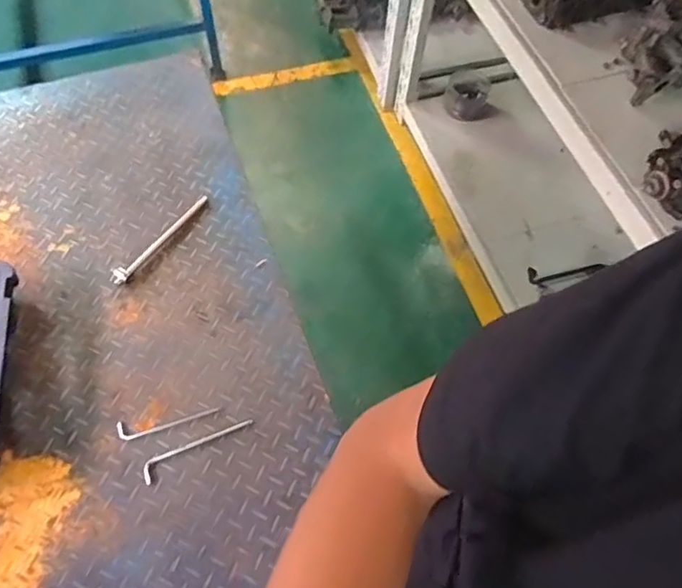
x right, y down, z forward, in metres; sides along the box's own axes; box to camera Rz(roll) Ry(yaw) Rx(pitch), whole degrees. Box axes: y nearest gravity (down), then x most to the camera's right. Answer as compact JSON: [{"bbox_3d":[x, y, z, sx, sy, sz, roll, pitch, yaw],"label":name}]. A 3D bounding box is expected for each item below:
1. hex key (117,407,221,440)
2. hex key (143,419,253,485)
[{"bbox_3d":[-0.294,0.220,0.929,0.174,0.004,0.030,-8,65,-4],"label":"hex key"},{"bbox_3d":[-0.241,0.253,0.912,0.192,0.004,0.034,-27,68,-12],"label":"hex key"}]

